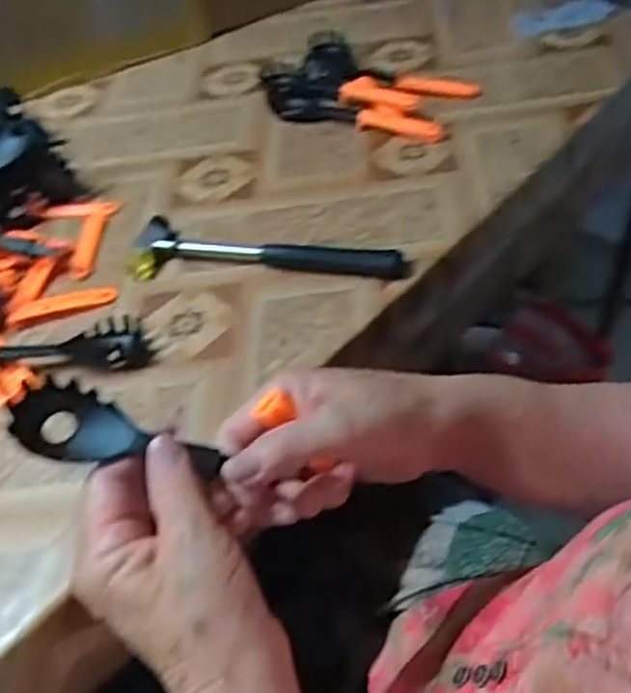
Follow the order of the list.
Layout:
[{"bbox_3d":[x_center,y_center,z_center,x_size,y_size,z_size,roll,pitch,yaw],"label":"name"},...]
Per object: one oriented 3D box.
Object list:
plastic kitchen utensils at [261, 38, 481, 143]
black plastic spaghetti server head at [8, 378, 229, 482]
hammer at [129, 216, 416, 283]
[{"bbox_3d":[0.040,-0.256,0.709,0.232,0.029,0.124,22,54,24],"label":"plastic kitchen utensils"},{"bbox_3d":[-0.093,0.042,0.336,0.097,0.014,0.033,16,49,-6],"label":"black plastic spaghetti server head"},{"bbox_3d":[-0.035,-0.077,0.555,0.212,0.019,0.059,3,48,10],"label":"hammer"}]

